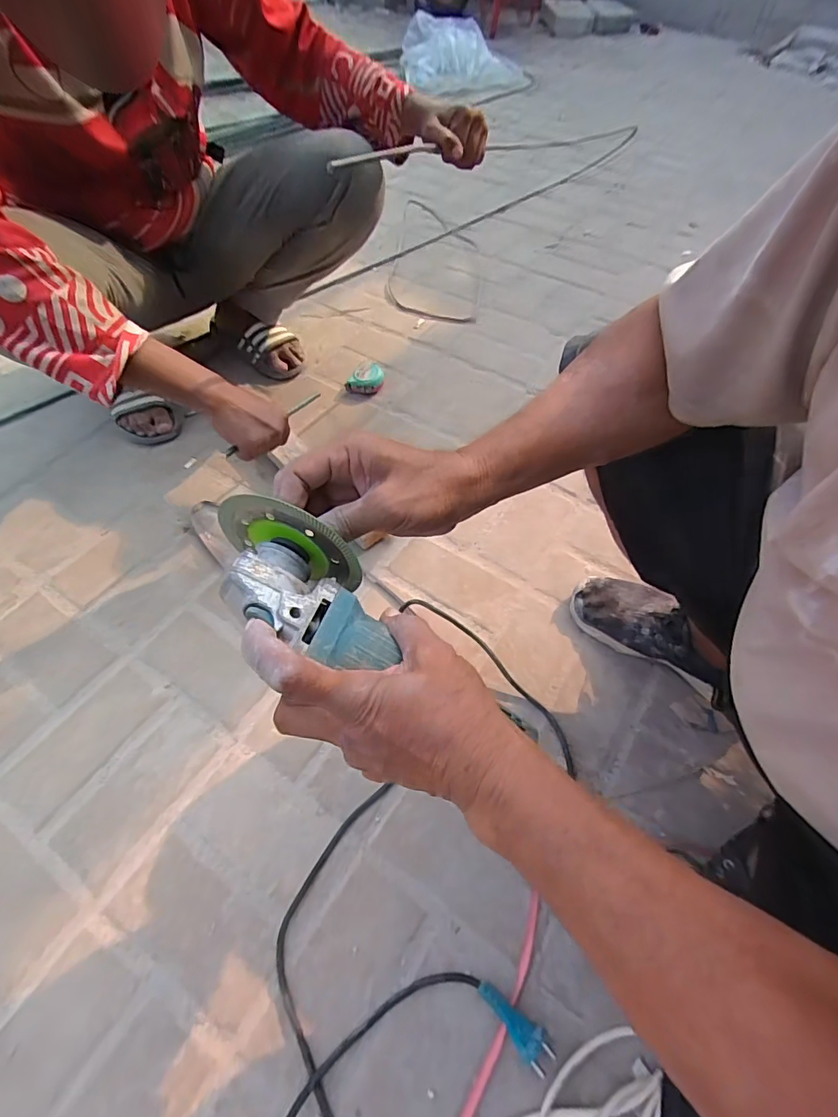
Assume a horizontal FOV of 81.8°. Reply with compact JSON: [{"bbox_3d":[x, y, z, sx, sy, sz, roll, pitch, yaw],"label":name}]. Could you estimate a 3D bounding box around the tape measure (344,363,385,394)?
[{"bbox_3d":[-0.112,-0.380,1.017,0.075,0.037,0.079,4,57,3],"label":"tape measure"}]

